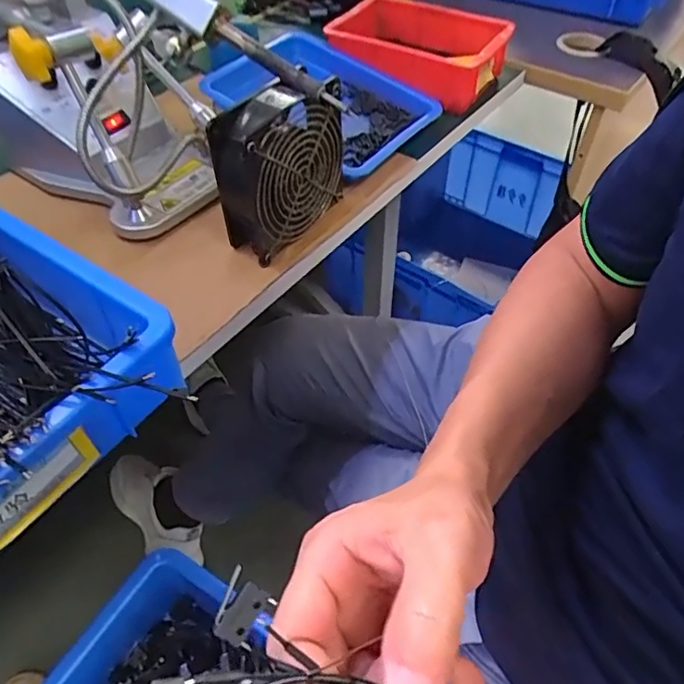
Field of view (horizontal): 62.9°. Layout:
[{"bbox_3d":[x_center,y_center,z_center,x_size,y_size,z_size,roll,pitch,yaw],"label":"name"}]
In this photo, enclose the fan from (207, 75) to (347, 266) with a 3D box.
[{"bbox_3d":[-0.055,-0.142,0.463,0.049,0.117,0.122,28,56,23],"label":"fan"}]

